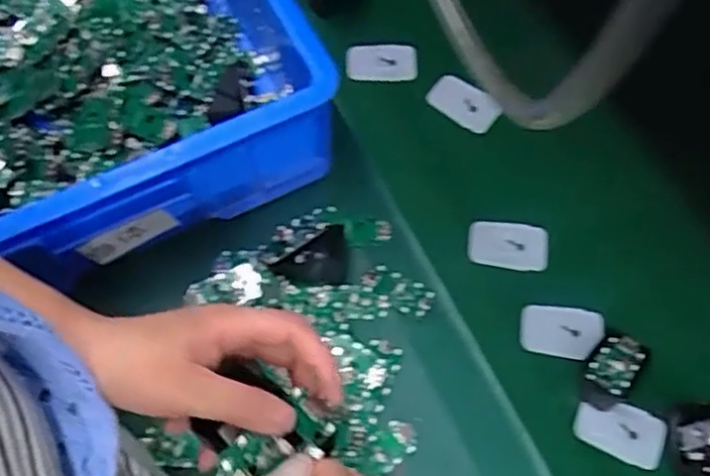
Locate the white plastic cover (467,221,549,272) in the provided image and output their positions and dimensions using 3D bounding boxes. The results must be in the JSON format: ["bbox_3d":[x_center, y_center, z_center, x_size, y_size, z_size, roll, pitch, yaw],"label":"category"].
[{"bbox_3d":[0.144,0.008,0.641,0.074,0.014,0.042,7,67,6],"label":"white plastic cover"}]

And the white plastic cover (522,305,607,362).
[{"bbox_3d":[0.184,0.085,0.610,0.071,0.010,0.044,9,67,7],"label":"white plastic cover"}]

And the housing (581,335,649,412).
[{"bbox_3d":[0.220,0.113,0.584,0.040,0.029,0.066,34,56,22],"label":"housing"}]

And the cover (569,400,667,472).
[{"bbox_3d":[0.223,0.162,0.576,0.073,0.004,0.044,21,87,11],"label":"cover"}]

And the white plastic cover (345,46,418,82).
[{"bbox_3d":[0.028,-0.184,0.721,0.074,0.011,0.038,4,66,4],"label":"white plastic cover"}]

